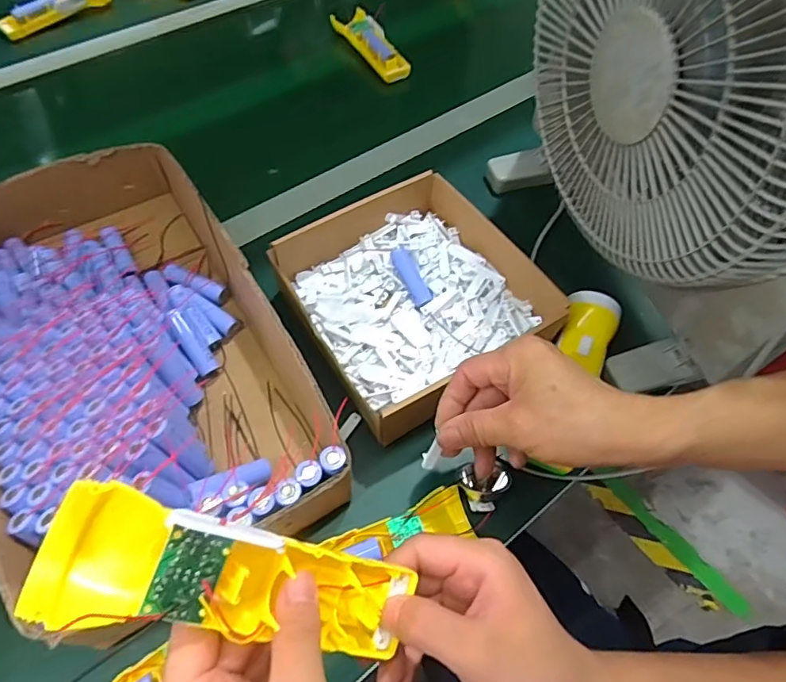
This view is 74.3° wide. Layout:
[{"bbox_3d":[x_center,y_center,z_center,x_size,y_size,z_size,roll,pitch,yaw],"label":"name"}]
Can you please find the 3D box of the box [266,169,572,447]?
[{"bbox_3d":[0.011,-0.051,0.495,0.198,0.054,0.233,-27,65,-16],"label":"box"}]

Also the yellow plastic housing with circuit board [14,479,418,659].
[{"bbox_3d":[-0.064,0.104,0.227,0.155,0.033,0.048,24,57,-25],"label":"yellow plastic housing with circuit board"}]

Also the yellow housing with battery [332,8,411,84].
[{"bbox_3d":[-0.032,-0.435,0.757,0.052,0.027,0.163,-24,63,-16],"label":"yellow housing with battery"}]

